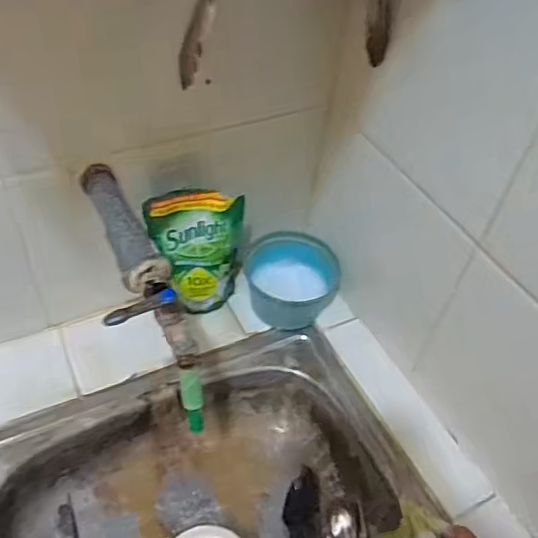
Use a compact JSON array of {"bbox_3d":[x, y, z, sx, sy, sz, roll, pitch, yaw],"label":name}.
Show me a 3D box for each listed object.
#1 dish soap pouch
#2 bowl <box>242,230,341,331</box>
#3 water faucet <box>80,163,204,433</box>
[{"bbox_3d":[-0.081,-0.014,0.633,0.100,0.173,0.030,-6,49,-12],"label":"dish soap pouch"},{"bbox_3d":[0.026,0.010,0.704,0.117,0.055,0.105,11,47,3],"label":"bowl"},{"bbox_3d":[-0.119,0.015,0.488,0.052,0.103,0.233,-16,51,-19],"label":"water faucet"}]

